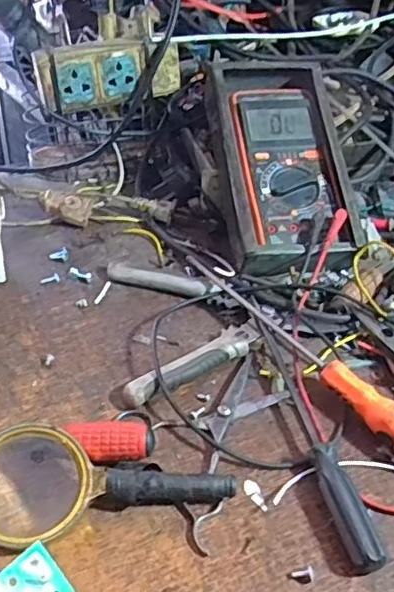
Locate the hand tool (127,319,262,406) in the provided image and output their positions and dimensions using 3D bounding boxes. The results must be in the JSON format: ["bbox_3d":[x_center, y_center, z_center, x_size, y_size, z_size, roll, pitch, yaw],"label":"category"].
[{"bbox_3d":[0.004,0.047,0.449,0.123,0.013,0.025,-29,47,-32],"label":"hand tool"}]

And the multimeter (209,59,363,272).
[{"bbox_3d":[0.076,-0.127,0.571,0.111,0.038,0.219,-2,66,-4],"label":"multimeter"}]

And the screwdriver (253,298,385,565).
[{"bbox_3d":[0.072,0.080,0.416,0.020,0.020,0.222,-7,40,-9],"label":"screwdriver"}]

